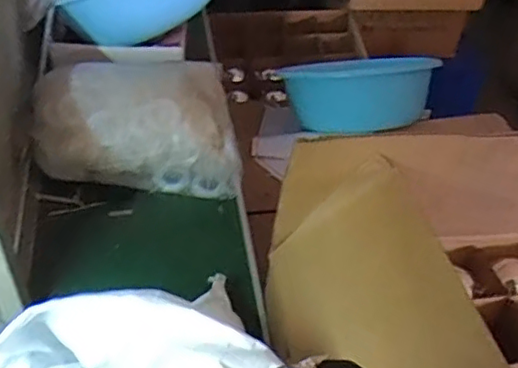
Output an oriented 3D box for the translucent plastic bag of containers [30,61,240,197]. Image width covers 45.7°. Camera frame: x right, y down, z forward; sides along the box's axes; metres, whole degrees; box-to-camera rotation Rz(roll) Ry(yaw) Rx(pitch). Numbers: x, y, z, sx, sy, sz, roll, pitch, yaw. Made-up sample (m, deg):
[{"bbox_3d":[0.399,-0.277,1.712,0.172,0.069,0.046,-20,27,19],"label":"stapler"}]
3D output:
[{"bbox_3d":[-0.203,-0.091,1.030,0.326,0.159,0.176,-6,46,-10],"label":"translucent plastic bag of containers"}]

